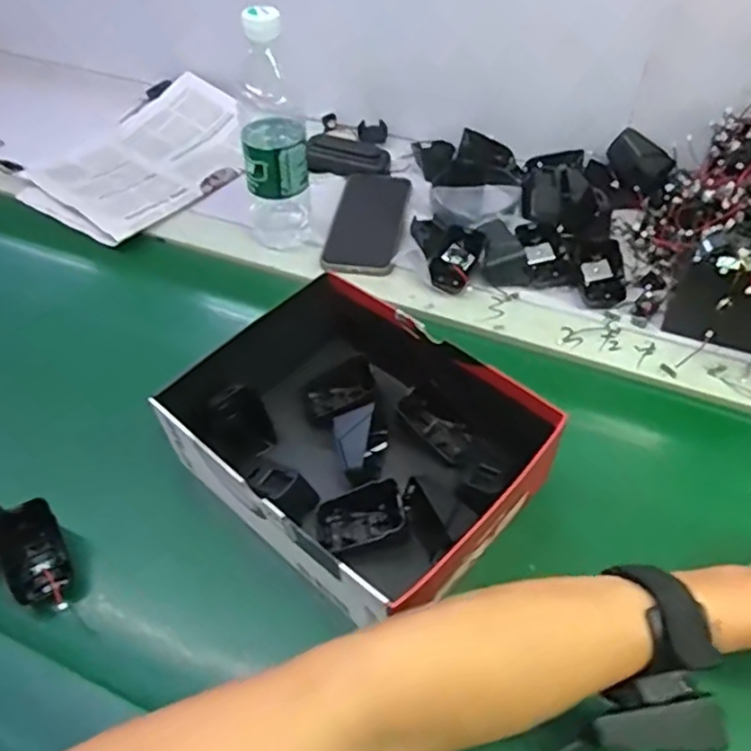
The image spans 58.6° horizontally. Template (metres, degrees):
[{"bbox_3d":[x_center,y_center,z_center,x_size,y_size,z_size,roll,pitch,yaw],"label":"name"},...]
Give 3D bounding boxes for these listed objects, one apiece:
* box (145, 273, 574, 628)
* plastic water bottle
[{"bbox_3d":[-0.014,0.048,0.512,0.249,0.083,0.194,33,60,24],"label":"box"},{"bbox_3d":[-0.102,-0.229,0.660,0.065,0.230,0.070,-8,53,-5],"label":"plastic water bottle"}]

